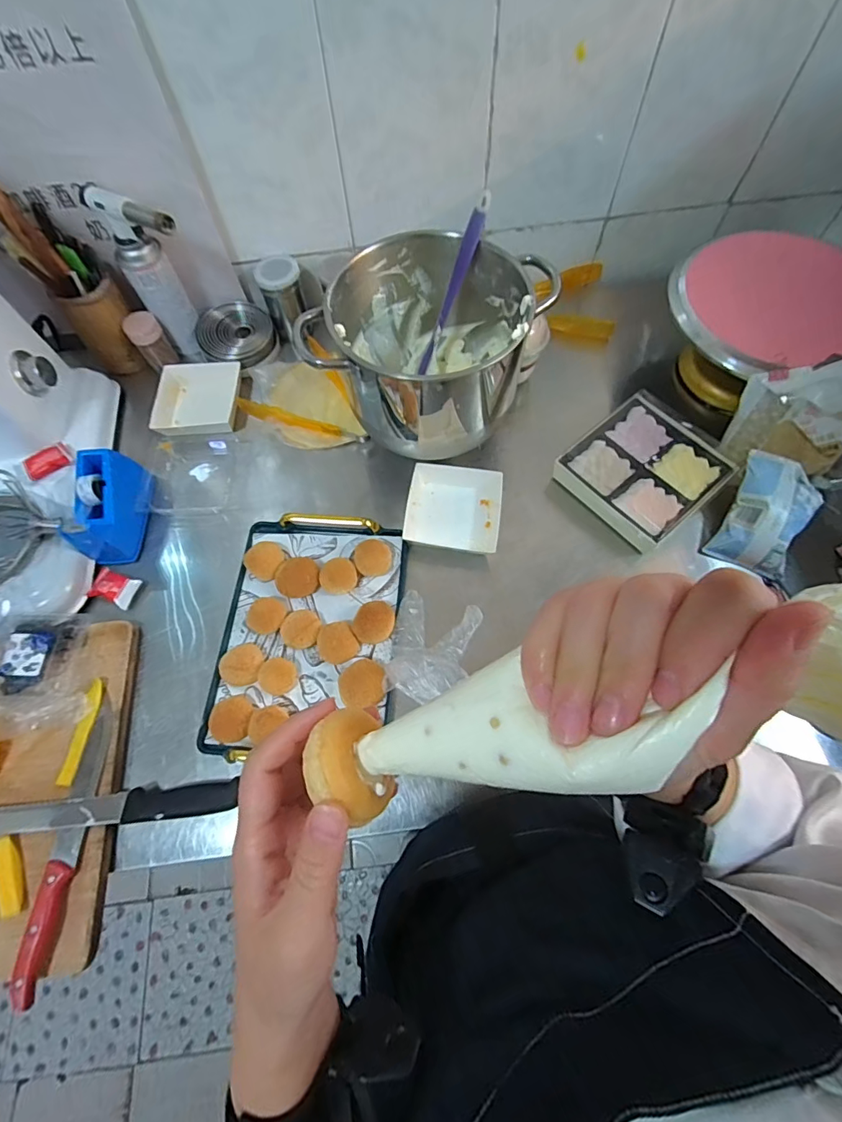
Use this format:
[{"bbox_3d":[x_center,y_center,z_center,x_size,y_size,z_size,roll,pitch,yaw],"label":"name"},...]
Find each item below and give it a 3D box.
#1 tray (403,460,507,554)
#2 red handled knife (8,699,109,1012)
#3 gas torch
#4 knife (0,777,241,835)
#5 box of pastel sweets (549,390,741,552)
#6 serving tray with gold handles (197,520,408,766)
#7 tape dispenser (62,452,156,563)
[{"bbox_3d":[0.046,-0.072,0.649,0.126,0.039,0.118,8,67,5],"label":"tray"},{"bbox_3d":[-0.373,0.288,0.493,0.030,0.020,0.279,0,67,1],"label":"red handled knife"},{"bbox_3d":[-0.379,-0.402,0.689,0.064,0.237,0.164,-40,71,-14],"label":"gas torch"},{"bbox_3d":[-0.383,0.272,0.506,0.359,0.014,0.032,-5,67,-1],"label":"knife"},{"bbox_3d":[0.308,-0.127,0.650,0.183,0.051,0.177,-38,71,-14],"label":"box of pastel sweets"},{"bbox_3d":[-0.139,0.080,0.582,0.219,0.034,0.294,3,67,3],"label":"serving tray with gold handles"},{"bbox_3d":[-0.423,-0.078,0.636,0.057,0.088,0.135,1,67,2],"label":"tape dispenser"}]

